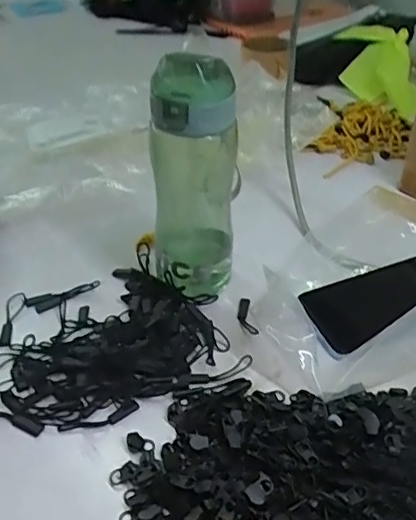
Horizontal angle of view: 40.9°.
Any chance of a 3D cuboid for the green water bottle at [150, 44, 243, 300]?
[{"bbox_3d":[-0.010,-0.067,0.469,0.075,0.197,0.072,-1,39,0],"label":"green water bottle"}]

